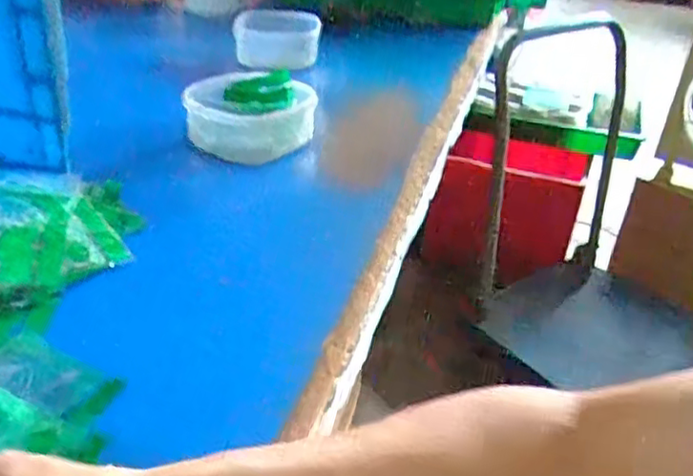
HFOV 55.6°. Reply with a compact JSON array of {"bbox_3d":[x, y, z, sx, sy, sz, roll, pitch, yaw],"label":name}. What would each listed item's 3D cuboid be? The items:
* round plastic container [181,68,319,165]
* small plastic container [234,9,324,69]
[{"bbox_3d":[-0.144,-0.185,1.015,0.187,0.084,0.169,3,32,-1],"label":"round plastic container"},{"bbox_3d":[-0.144,-0.417,1.370,0.171,0.114,0.102,0,33,-5],"label":"small plastic container"}]

